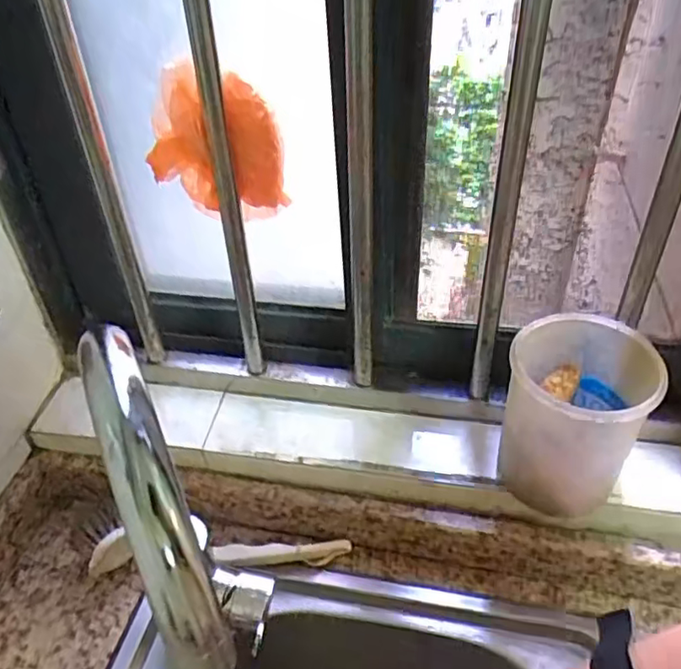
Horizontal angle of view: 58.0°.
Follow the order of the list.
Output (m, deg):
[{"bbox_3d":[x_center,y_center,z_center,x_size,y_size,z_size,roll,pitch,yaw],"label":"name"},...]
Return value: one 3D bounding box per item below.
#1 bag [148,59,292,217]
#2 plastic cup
[{"bbox_3d":[-0.091,-0.140,0.456,0.096,0.110,0.042,-10,41,-9],"label":"bag"},{"bbox_3d":[0.171,0.066,0.455,0.093,0.133,0.112,13,42,17],"label":"plastic cup"}]

